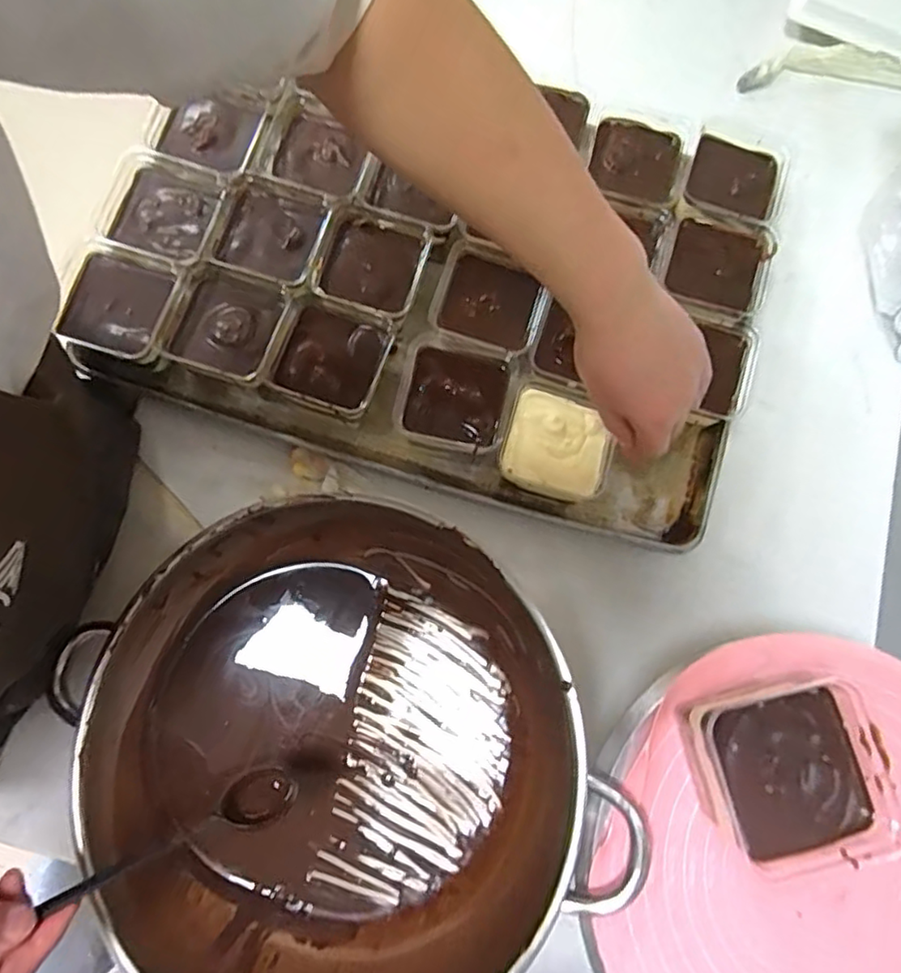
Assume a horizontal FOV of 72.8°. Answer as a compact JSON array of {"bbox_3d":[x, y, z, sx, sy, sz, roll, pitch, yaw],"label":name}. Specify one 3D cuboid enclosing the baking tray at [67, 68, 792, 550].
[{"bbox_3d":[-0.006,-0.193,0.566,0.565,0.091,0.381,15,79,2],"label":"baking tray"}]

